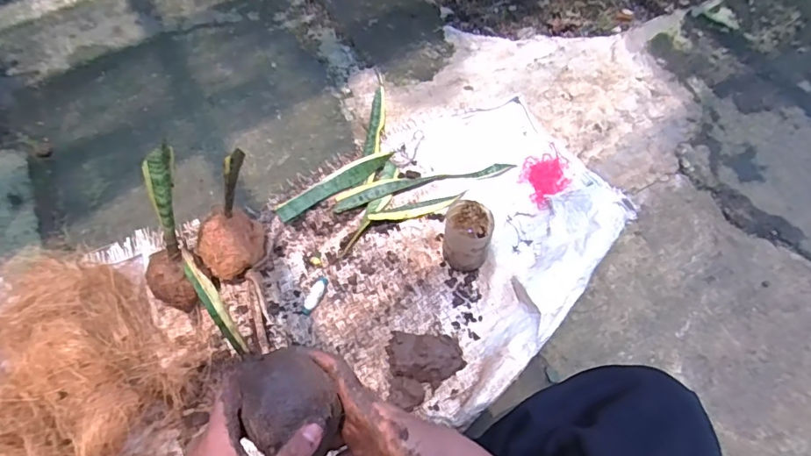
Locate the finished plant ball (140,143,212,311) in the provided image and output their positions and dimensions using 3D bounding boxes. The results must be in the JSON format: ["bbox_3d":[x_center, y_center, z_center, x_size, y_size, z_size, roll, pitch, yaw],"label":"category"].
[{"bbox_3d":[-0.298,0.003,0.621,0.060,0.232,0.063,7,38,-5],"label":"finished plant ball"}]

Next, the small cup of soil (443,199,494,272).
[{"bbox_3d":[0.089,0.014,0.716,0.068,0.083,0.075,10,62,6],"label":"small cup of soil"}]

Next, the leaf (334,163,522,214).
[{"bbox_3d":[0.029,-0.073,0.800,0.292,0.015,0.040,-8,61,-4],"label":"leaf"}]

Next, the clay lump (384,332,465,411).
[{"bbox_3d":[0.029,0.186,0.653,0.101,0.054,0.097,-5,61,-2],"label":"clay lump"}]

